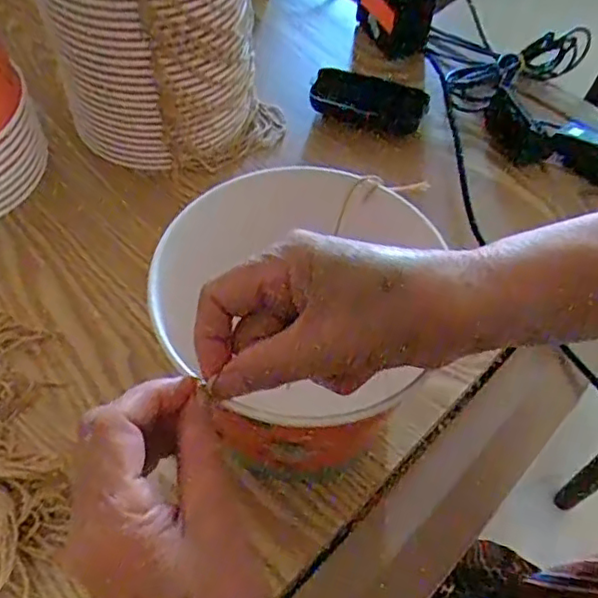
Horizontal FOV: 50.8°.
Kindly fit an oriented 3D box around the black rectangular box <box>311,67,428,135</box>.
[{"bbox_3d":[0.063,-0.186,0.593,0.106,0.027,0.054,25,58,13],"label":"black rectangular box"}]

